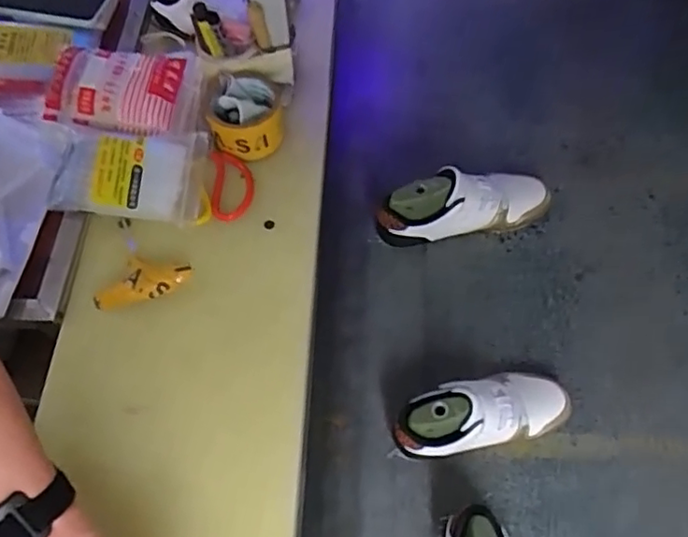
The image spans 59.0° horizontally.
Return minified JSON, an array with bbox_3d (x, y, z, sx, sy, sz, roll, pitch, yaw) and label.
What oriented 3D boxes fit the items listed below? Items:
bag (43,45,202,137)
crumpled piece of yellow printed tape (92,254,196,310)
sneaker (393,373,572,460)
[{"bbox_3d":[-0.267,-0.216,0.736,0.175,0.044,0.115,4,62,3],"label":"bag"},{"bbox_3d":[-0.220,0.011,0.664,0.104,0.019,0.049,-10,62,-5],"label":"crumpled piece of yellow printed tape"},{"bbox_3d":[0.145,0.146,0.629,0.187,0.082,0.067,-12,61,-5],"label":"sneaker"}]

